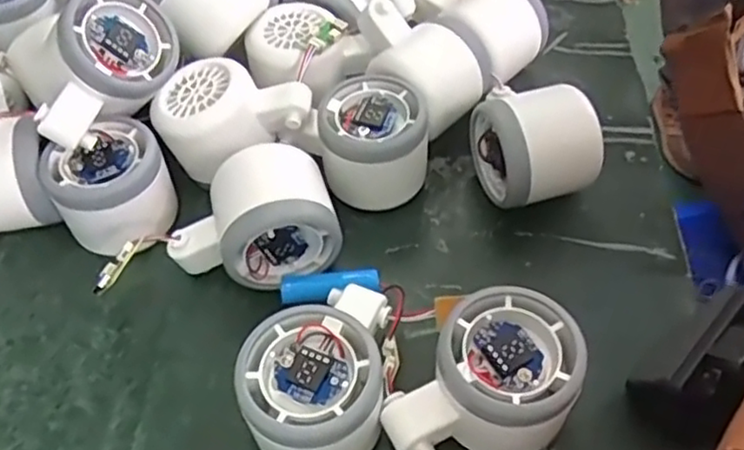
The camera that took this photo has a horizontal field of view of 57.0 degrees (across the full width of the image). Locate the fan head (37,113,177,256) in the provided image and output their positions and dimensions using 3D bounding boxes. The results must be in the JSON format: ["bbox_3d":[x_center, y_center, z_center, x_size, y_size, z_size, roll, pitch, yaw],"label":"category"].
[{"bbox_3d":[-0.136,-0.016,0.363,0.057,0.053,0.056,0,52,0],"label":"fan head"}]

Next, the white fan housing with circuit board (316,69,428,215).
[{"bbox_3d":[0.001,-0.043,0.380,0.056,0.054,0.055,0,52,0],"label":"white fan housing with circuit board"}]

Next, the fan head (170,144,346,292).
[{"bbox_3d":[-0.061,-0.001,0.349,0.079,0.053,0.053,-12,53,-9],"label":"fan head"}]

